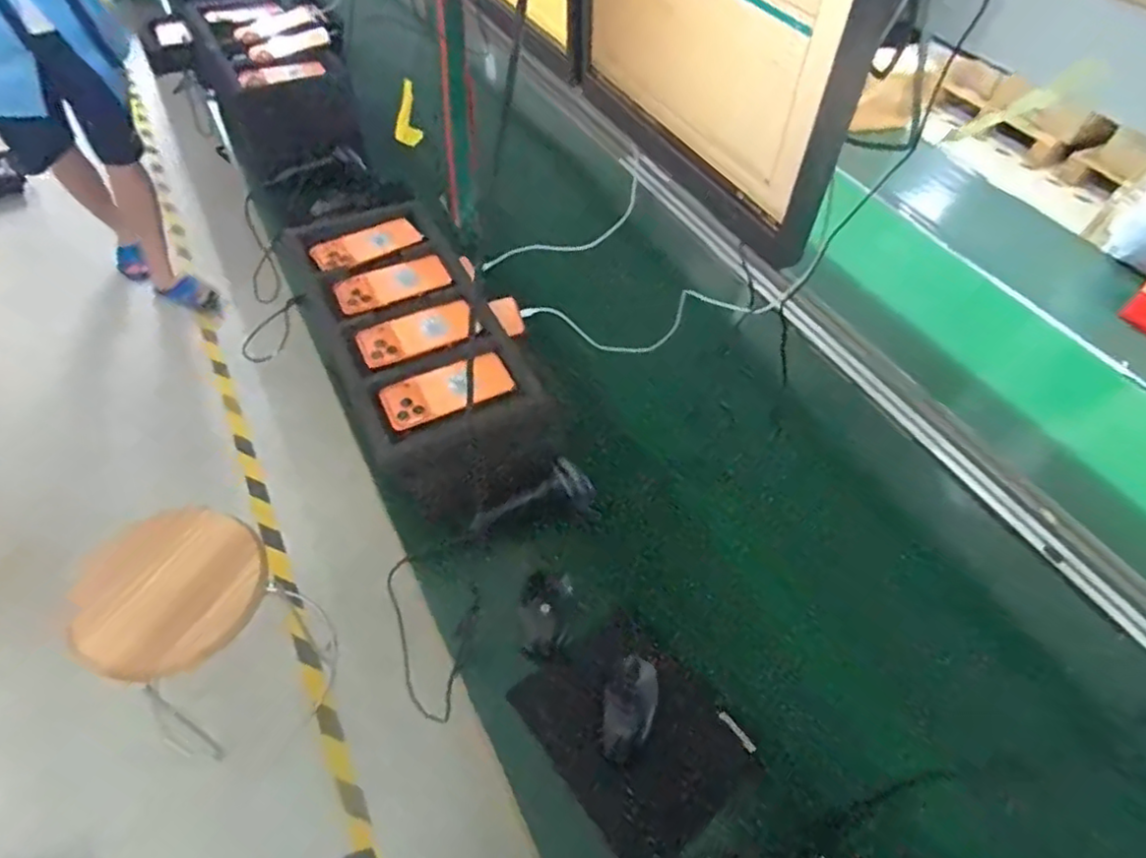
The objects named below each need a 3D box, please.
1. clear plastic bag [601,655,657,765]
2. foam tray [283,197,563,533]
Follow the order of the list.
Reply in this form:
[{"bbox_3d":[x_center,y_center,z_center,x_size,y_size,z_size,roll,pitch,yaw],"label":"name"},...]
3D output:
[{"bbox_3d":[0.063,0.316,0.721,0.055,0.029,0.106,12,51,4],"label":"clear plastic bag"},{"bbox_3d":[-0.220,-0.122,0.893,0.228,0.106,0.517,-21,56,-21],"label":"foam tray"}]

